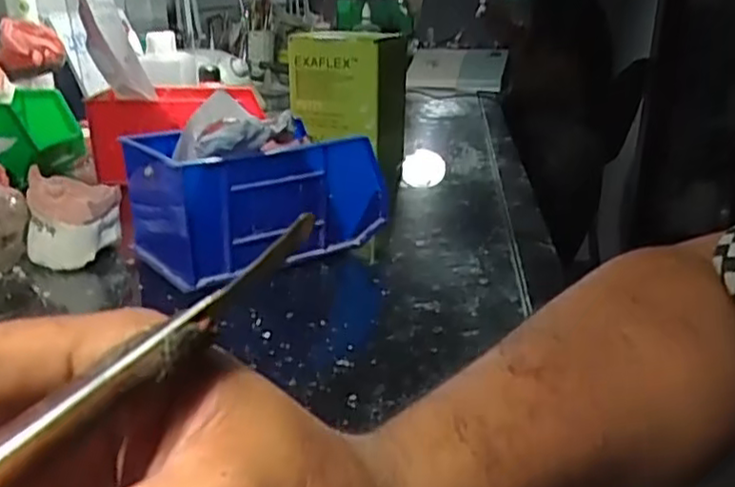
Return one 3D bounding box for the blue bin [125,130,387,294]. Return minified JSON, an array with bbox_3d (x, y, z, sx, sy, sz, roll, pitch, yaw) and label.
[{"bbox_3d":[-0.079,-0.037,0.515,0.170,0.087,0.108,-11,23,-31],"label":"blue bin"}]

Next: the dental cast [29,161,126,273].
[{"bbox_3d":[-0.215,-0.016,0.499,0.062,0.058,0.055,-1,20,-4],"label":"dental cast"}]

